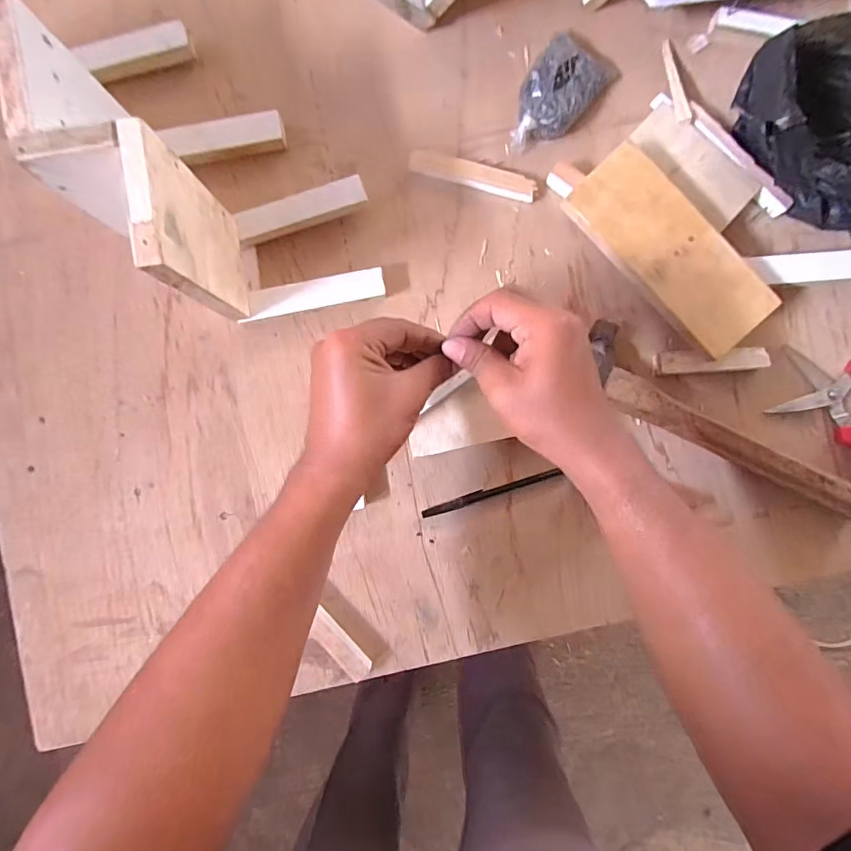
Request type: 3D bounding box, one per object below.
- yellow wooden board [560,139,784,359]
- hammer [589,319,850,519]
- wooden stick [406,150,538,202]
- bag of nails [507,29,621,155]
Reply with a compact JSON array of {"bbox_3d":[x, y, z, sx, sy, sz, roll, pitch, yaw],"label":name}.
[{"bbox_3d":[0.228,-0.162,0.438,0.086,0.008,0.202,-44,89,7],"label":"yellow wooden board"},{"bbox_3d":[0.278,0.009,0.453,0.304,0.031,0.077,34,88,0],"label":"hammer"},{"bbox_3d":[0.046,-0.244,0.465,0.123,0.007,0.024,14,88,0],"label":"wooden stick"},{"bbox_3d":[0.128,-0.325,0.461,0.065,0.027,0.129,41,88,0],"label":"bag of nails"}]

